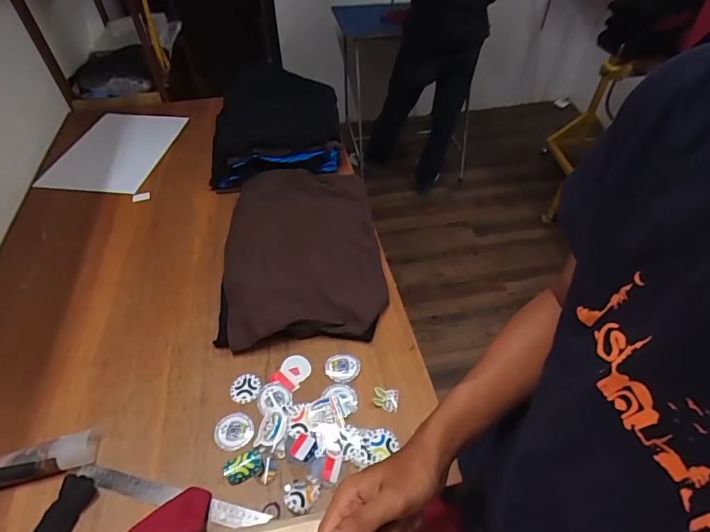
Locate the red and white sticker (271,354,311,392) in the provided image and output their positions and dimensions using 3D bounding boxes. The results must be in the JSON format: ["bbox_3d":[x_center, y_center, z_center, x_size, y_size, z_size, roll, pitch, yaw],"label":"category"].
[{"bbox_3d":[-0.115,0.193,0.781,0.057,0.006,0.066,23,52,20],"label":"red and white sticker"}]

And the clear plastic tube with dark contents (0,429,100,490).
[{"bbox_3d":[-0.502,0.308,0.651,0.183,0.044,0.051,-16,50,-14],"label":"clear plastic tube with dark contents"}]

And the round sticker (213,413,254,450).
[{"bbox_3d":[-0.203,0.276,0.707,0.061,0.004,0.060,0,48,0],"label":"round sticker"}]

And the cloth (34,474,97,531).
[{"bbox_3d":[-0.429,0.370,0.608,0.049,0.027,0.123,11,49,11],"label":"cloth"}]

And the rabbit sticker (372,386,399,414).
[{"bbox_3d":[0.055,0.238,0.752,0.044,0.004,0.041,8,53,5],"label":"rabbit sticker"}]

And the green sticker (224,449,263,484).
[{"bbox_3d":[-0.176,0.316,0.664,0.056,0.014,0.037,-21,51,-18],"label":"green sticker"}]

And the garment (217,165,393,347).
[{"bbox_3d":[-0.118,-0.041,0.980,0.346,0.076,0.518,1,45,-11],"label":"garment"}]

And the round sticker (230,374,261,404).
[{"bbox_3d":[-0.196,0.218,0.756,0.051,0.008,0.050,0,48,0],"label":"round sticker"}]

